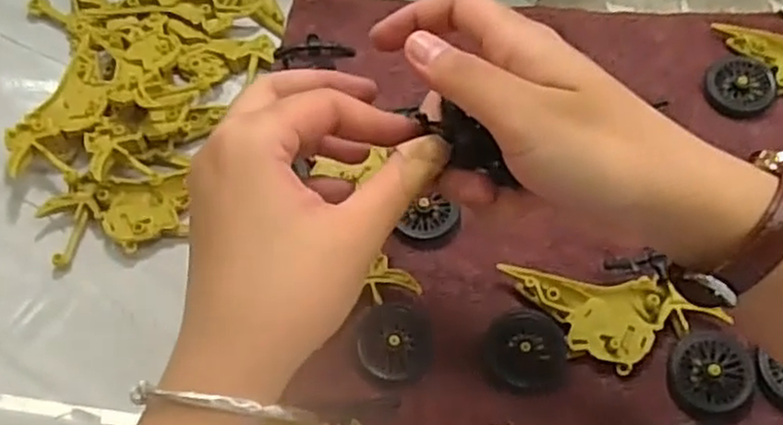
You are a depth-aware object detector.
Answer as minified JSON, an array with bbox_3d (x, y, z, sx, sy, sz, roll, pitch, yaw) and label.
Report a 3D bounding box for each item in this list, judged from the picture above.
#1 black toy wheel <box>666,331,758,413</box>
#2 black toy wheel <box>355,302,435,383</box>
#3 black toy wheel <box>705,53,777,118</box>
[{"bbox_3d":[0.146,0.072,0.338,0.035,0.006,0.036,-1,61,3],"label":"black toy wheel"},{"bbox_3d":[0.002,0.061,0.350,0.035,0.004,0.038,-1,61,3],"label":"black toy wheel"},{"bbox_3d":[0.198,-0.073,0.420,0.037,0.007,0.039,-1,61,3],"label":"black toy wheel"}]

